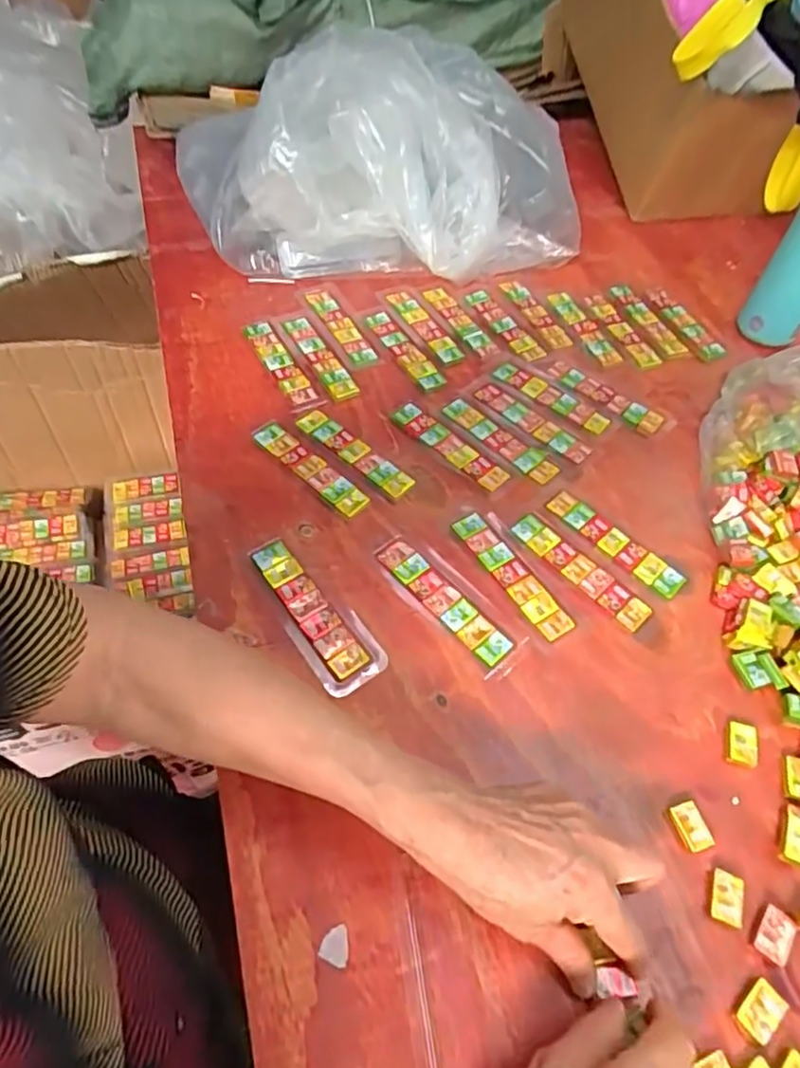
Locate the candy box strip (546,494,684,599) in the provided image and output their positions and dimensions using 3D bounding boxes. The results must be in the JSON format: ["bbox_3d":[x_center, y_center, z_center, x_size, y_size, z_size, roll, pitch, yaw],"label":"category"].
[{"bbox_3d":[0.169,0.006,0.489,0.027,0.006,0.117,-36,65,-26],"label":"candy box strip"}]

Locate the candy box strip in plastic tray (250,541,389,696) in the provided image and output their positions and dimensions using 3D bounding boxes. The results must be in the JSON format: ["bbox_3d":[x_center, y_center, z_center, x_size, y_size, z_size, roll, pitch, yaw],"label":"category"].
[{"bbox_3d":[-0.060,0.054,0.436,0.048,0.013,0.132,-28,62,-22],"label":"candy box strip in plastic tray"}]

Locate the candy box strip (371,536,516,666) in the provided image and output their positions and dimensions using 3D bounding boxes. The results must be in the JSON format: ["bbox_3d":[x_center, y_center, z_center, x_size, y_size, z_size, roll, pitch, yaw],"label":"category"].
[{"bbox_3d":[0.030,0.047,0.449,0.024,0.006,0.117,-35,64,-26],"label":"candy box strip"}]

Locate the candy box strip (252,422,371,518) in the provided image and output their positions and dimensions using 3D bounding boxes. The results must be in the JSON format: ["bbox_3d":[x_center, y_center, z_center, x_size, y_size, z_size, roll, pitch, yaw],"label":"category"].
[{"bbox_3d":[-0.075,-0.054,0.512,0.118,0.009,0.024,38,60,20],"label":"candy box strip"}]

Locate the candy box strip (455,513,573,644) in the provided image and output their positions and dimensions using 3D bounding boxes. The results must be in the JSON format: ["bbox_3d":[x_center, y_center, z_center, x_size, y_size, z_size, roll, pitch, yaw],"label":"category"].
[{"bbox_3d":[0.084,0.029,0.464,0.026,0.004,0.116,-27,61,-22],"label":"candy box strip"}]

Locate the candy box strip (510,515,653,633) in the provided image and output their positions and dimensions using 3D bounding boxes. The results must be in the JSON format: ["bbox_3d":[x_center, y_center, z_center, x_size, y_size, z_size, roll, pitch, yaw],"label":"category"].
[{"bbox_3d":[0.137,0.026,0.470,0.025,0.004,0.115,-37,65,-26],"label":"candy box strip"}]

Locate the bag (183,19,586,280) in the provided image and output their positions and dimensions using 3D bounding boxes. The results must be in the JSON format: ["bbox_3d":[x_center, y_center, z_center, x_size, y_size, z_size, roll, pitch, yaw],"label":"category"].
[{"bbox_3d":[-0.016,-0.415,0.668,0.425,0.172,0.271,-4,55,-8],"label":"bag"}]

